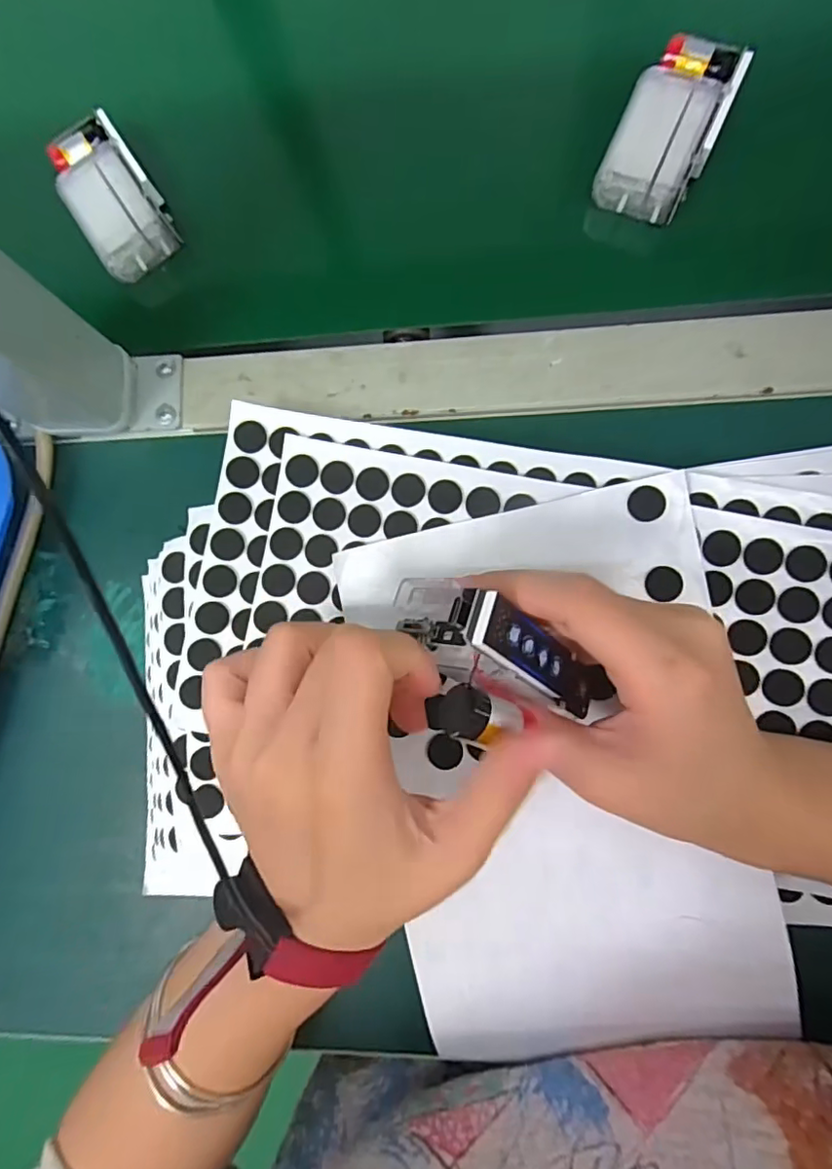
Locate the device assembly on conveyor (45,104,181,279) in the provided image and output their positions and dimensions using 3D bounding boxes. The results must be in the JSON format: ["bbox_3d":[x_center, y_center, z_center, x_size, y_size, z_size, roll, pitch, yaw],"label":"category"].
[{"bbox_3d":[-0.157,-0.200,0.293,0.041,0.019,0.076,-33,82,4],"label":"device assembly on conveyor"}]

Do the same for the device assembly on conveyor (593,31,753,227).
[{"bbox_3d":[0.118,-0.213,0.264,0.044,0.017,0.077,23,89,9],"label":"device assembly on conveyor"}]

